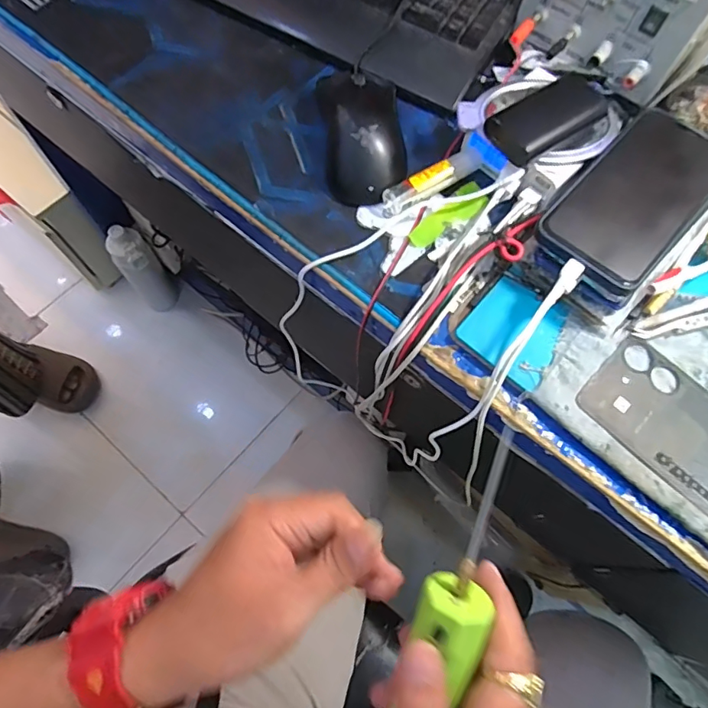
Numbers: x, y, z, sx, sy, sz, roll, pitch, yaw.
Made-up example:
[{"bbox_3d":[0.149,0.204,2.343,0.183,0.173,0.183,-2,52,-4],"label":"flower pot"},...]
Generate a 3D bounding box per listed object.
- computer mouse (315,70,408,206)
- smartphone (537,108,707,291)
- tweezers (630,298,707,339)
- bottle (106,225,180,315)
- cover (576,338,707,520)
[{"bbox_3d":[0.009,-0.184,0.411,0.067,0.036,0.119,-6,69,-5],"label":"computer mouse"},{"bbox_3d":[0.207,-0.117,0.361,0.079,0.009,0.159,42,73,13],"label":"smartphone"},{"bbox_3d":[0.264,-0.031,0.375,0.121,0.006,0.024,-15,70,-8],"label":"tweezers"},{"bbox_3d":[-0.465,-0.190,1.105,0.080,0.260,0.097,-34,74,-15],"label":"bottle"},{"bbox_3d":[0.236,0.063,0.337,0.075,0.004,0.162,-41,76,-16],"label":"cover"}]

